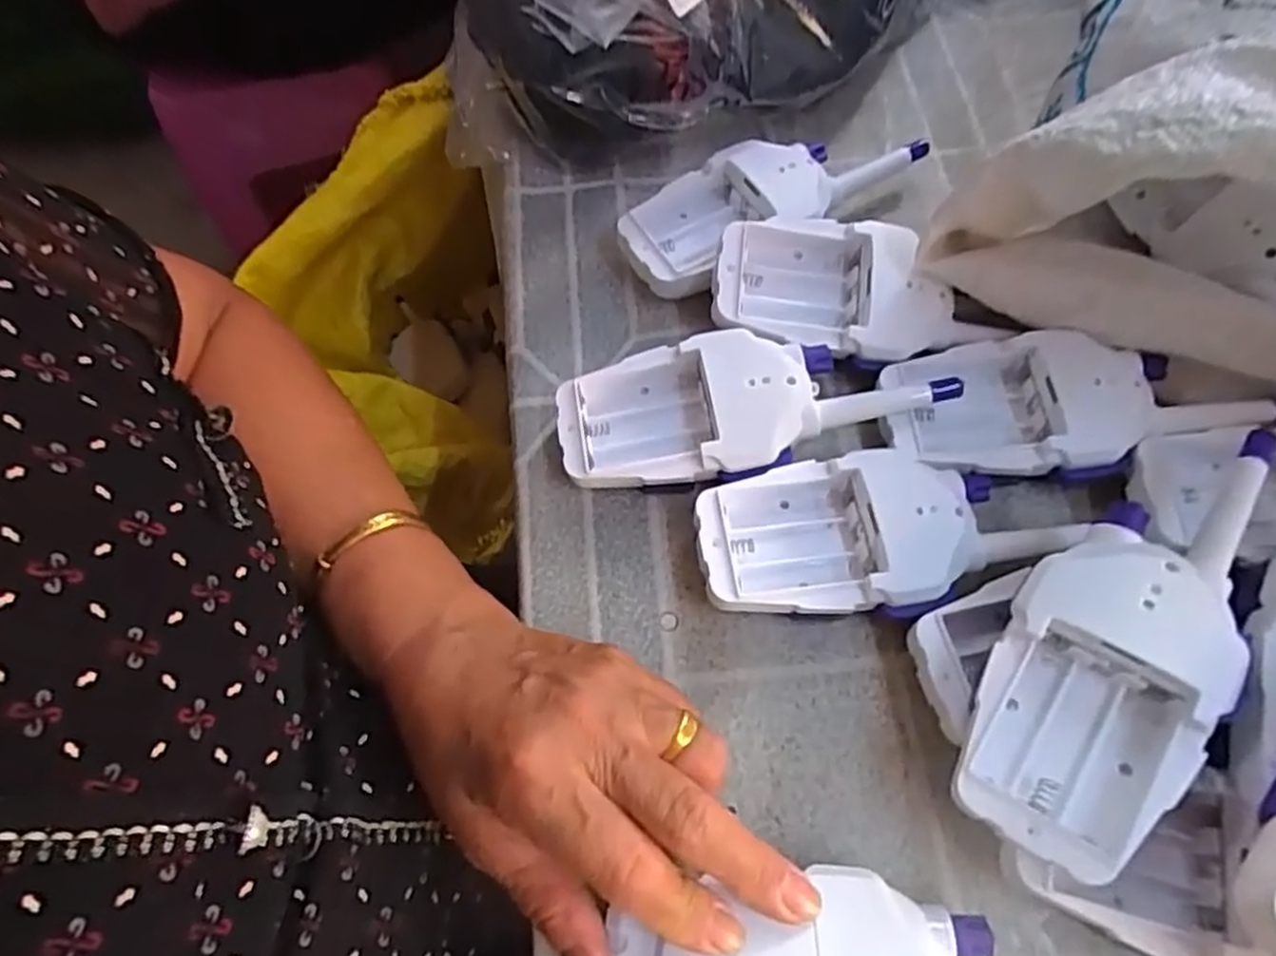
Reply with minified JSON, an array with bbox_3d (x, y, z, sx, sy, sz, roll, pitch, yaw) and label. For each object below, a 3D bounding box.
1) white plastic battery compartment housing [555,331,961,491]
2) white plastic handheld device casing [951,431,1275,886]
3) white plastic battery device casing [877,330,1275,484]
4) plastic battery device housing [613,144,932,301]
[{"bbox_3d":[0.046,-0.027,0.323,0.158,0.033,0.061,0,63,3],"label":"white plastic battery compartment housing"},{"bbox_3d":[0.159,0.049,0.243,0.059,0.021,0.153,32,82,18],"label":"white plastic handheld device casing"},{"bbox_3d":[0.184,-0.029,0.315,0.153,0.029,0.059,5,64,6],"label":"white plastic battery device casing"},{"bbox_3d":[0.065,-0.145,0.386,0.157,0.032,0.056,-29,65,-11],"label":"plastic battery device housing"}]

